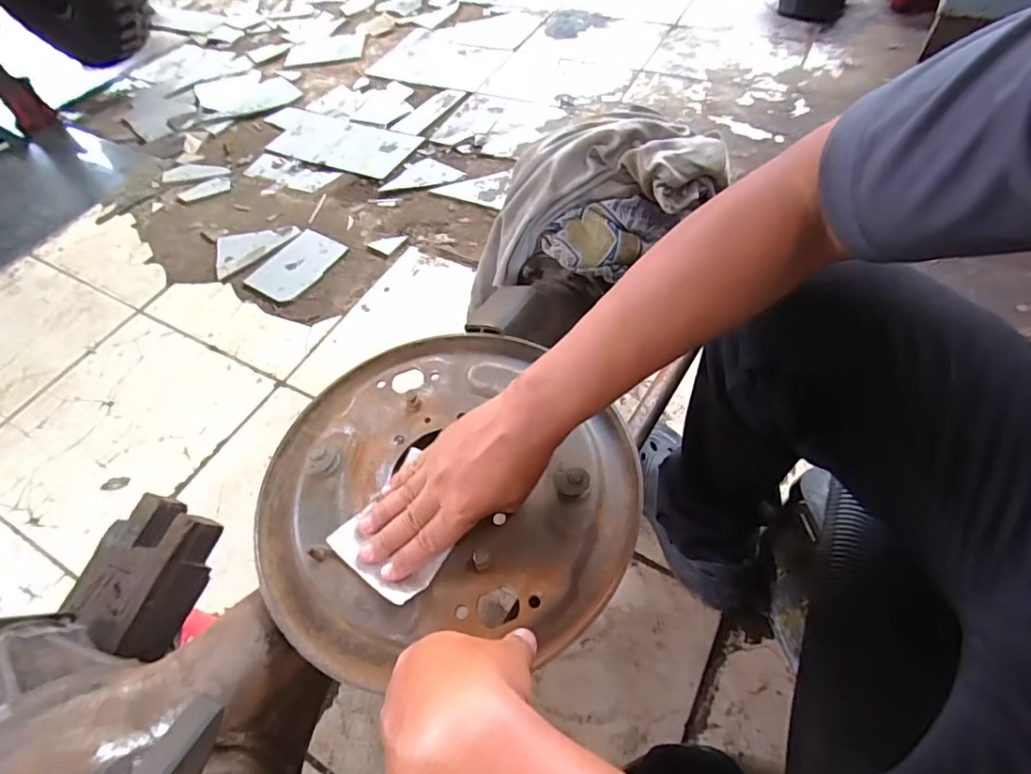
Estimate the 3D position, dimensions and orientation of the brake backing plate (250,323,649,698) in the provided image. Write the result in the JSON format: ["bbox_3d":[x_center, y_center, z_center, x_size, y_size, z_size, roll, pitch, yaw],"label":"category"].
[{"bbox_3d":[-0.059,0.064,0.431,0.297,0.042,0.284,0,55,0],"label":"brake backing plate"}]

